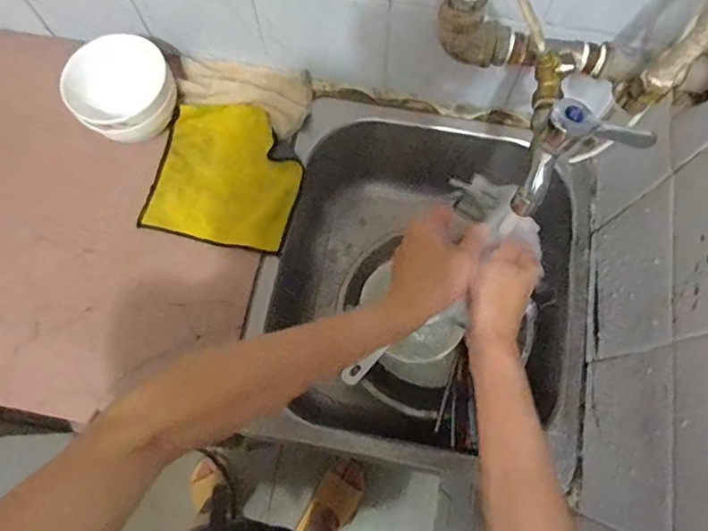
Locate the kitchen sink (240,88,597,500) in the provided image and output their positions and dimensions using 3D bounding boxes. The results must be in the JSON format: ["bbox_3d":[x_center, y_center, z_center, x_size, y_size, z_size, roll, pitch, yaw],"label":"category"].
[{"bbox_3d":[0.084,0.018,0.635,0.360,0.161,0.428,10,73,4],"label":"kitchen sink"}]

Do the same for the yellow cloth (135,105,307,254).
[{"bbox_3d":[-0.146,-0.108,0.598,0.166,0.014,0.170,12,76,4],"label":"yellow cloth"}]

